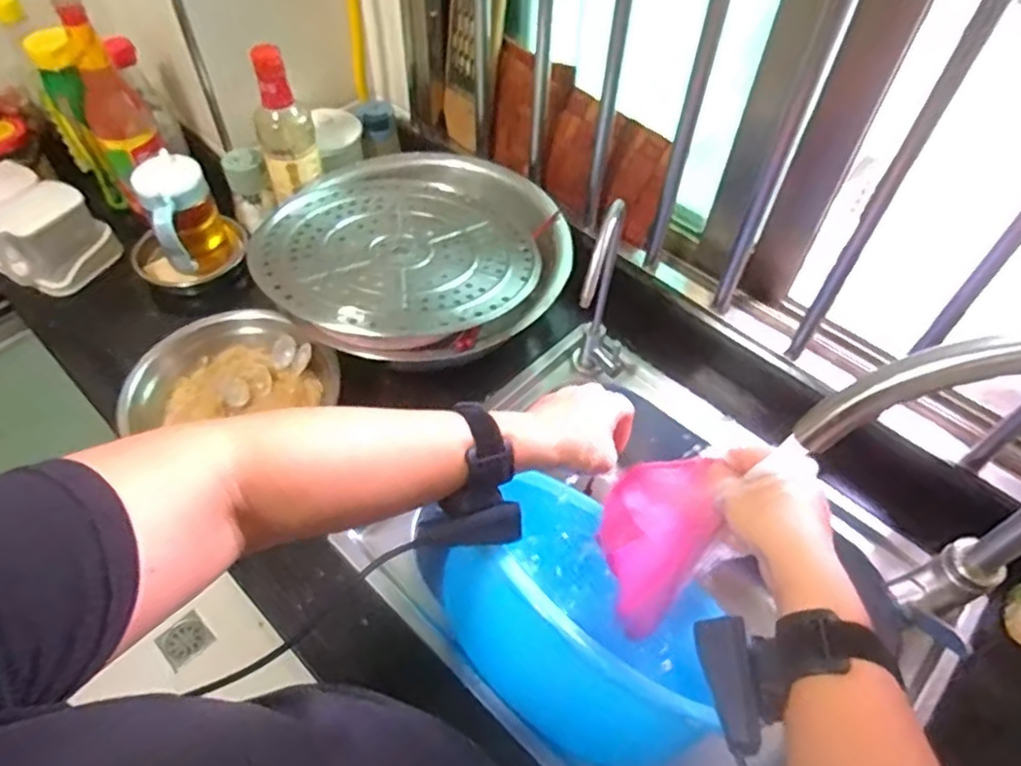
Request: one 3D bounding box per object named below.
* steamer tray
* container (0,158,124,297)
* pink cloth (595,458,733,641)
[{"bbox_3d":[-0.106,-0.168,0.752,0.331,0.049,0.336,-6,53,-6],"label":"steamer tray"},{"bbox_3d":[-0.606,-0.195,0.835,0.166,0.091,0.108,21,55,14],"label":"container"},{"bbox_3d":[0.125,0.150,0.607,0.034,0.278,0.096,-22,56,-24],"label":"pink cloth"}]

